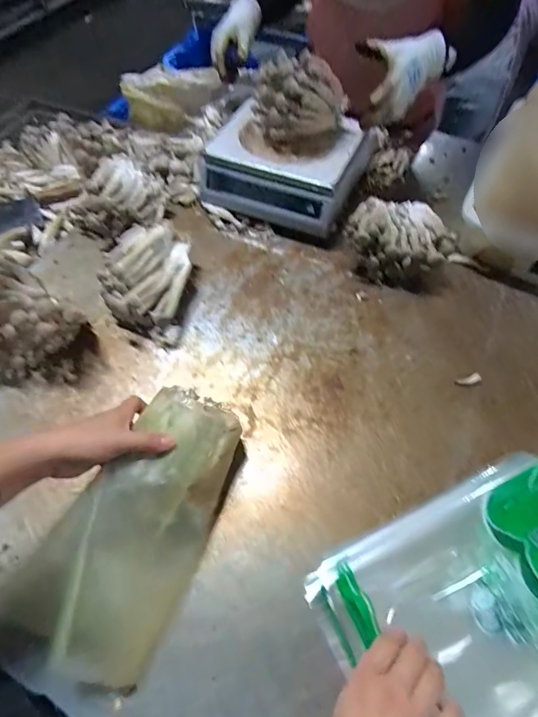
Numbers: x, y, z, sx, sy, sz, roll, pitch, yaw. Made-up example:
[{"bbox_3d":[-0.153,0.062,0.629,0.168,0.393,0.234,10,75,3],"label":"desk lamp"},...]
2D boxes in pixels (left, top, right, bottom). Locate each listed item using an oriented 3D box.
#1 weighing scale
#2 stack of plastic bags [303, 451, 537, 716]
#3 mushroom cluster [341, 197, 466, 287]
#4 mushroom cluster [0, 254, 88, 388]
[{"bbox_3d":[0.015,-0.351,0.766,0.280,0.127,0.186,21,60,13],"label":"weighing scale"},{"bbox_3d":[0.232,0.261,0.408,0.320,0.061,0.242,-22,60,-13],"label":"stack of plastic bags"},{"bbox_3d":[0.228,-0.202,0.690,0.156,0.090,0.166,0,58,0],"label":"mushroom cluster"},{"bbox_3d":[-0.357,-0.045,0.570,0.143,0.136,0.136,33,64,19],"label":"mushroom cluster"}]

